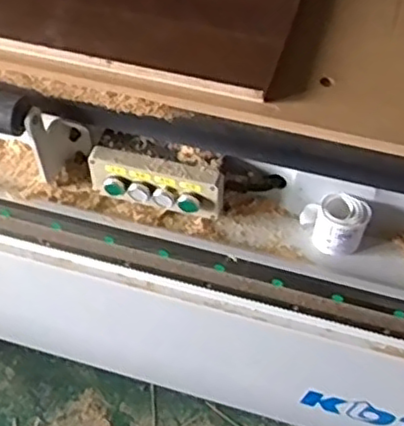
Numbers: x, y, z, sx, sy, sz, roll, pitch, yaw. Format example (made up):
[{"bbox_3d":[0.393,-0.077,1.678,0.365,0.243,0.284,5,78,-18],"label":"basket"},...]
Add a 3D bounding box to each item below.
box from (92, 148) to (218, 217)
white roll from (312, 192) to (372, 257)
[{"bbox_3d":[-0.057,-0.038,0.854,0.165,0.069,0.043,14,55,11],"label":"box"},{"bbox_3d":[0.165,0.013,0.831,0.077,0.058,0.055,18,56,14],"label":"white roll"}]

